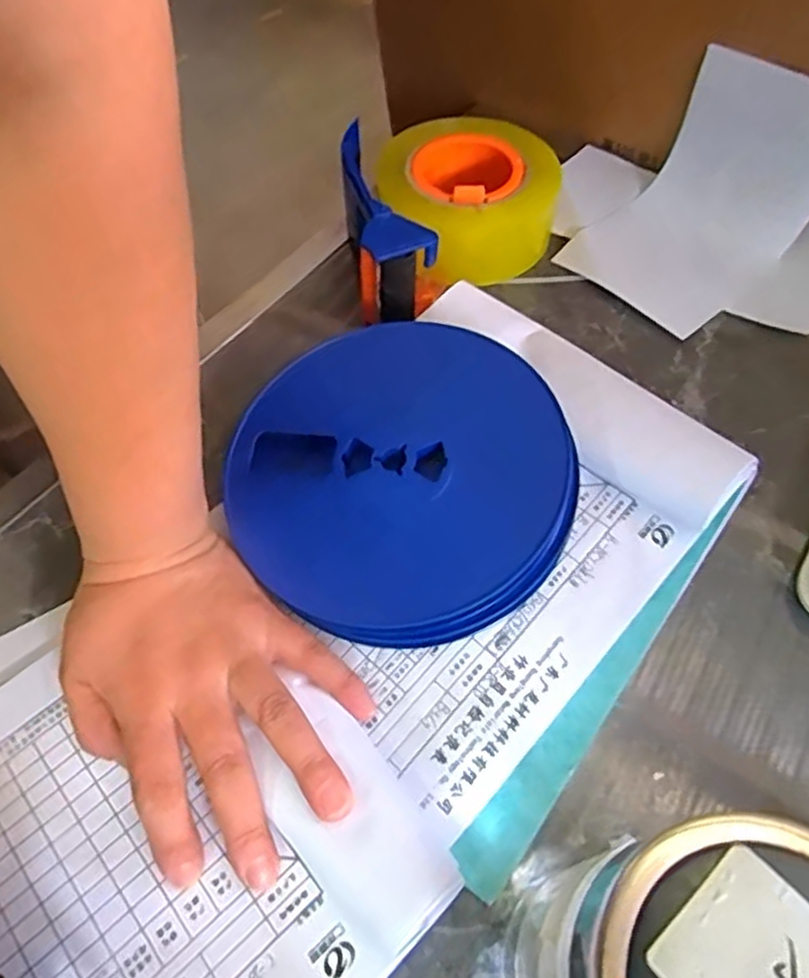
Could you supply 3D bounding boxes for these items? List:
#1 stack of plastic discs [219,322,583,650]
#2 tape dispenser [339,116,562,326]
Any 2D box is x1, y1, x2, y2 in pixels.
[{"bbox_3d":[-0.004,-0.007,0.361,0.168,0.041,0.165,-19,59,-9],"label":"stack of plastic discs"},{"bbox_3d":[0.032,-0.179,0.457,0.142,0.061,0.149,-5,58,-1],"label":"tape dispenser"}]

